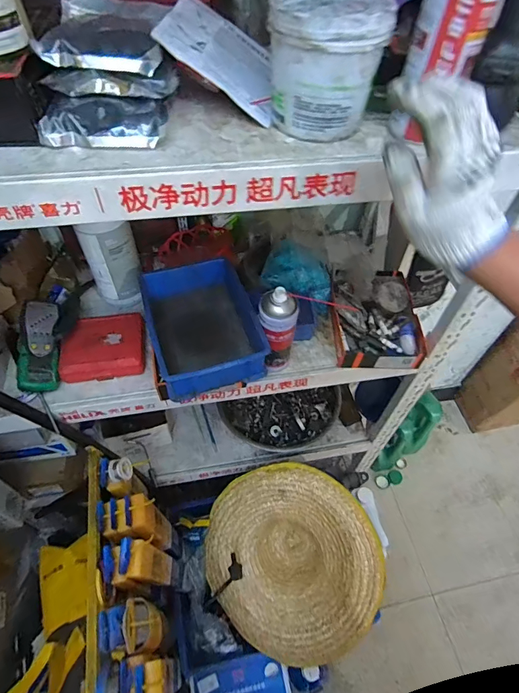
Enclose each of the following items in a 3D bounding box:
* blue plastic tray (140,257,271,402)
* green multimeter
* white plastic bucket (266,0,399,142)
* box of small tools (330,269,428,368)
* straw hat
[{"bbox_3d":[-0.104,-0.041,0.709,0.172,0.084,0.247,-15,55,-14],"label":"blue plastic tray"},{"bbox_3d":[-0.393,-0.003,0.711,0.064,0.036,0.173,-8,68,-9],"label":"green multimeter"},{"bbox_3d":[0.067,-0.294,0.418,0.105,0.108,0.112,2,53,-2],"label":"white plastic bucket"},{"bbox_3d":[0.232,-0.065,0.801,0.166,0.067,0.221,2,53,-2],"label":"box of small tools"},{"bbox_3d":[0.082,0.550,1.051,0.470,0.148,0.470,-2,84,17],"label":"straw hat"}]

